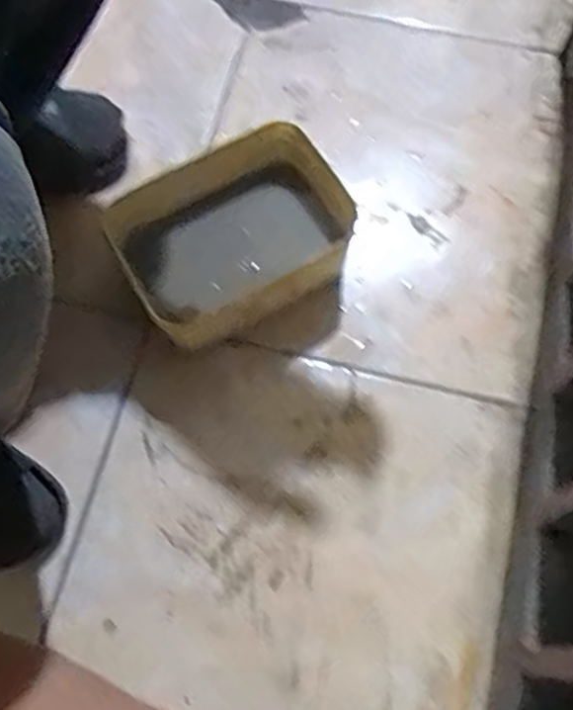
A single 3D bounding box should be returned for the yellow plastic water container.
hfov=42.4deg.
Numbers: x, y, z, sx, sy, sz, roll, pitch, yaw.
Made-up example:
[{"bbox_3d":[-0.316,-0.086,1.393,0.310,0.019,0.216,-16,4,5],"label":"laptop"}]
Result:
[{"bbox_3d":[-0.052,-0.105,0.661,0.192,0.082,0.146,-30,73,-12],"label":"yellow plastic water container"}]

